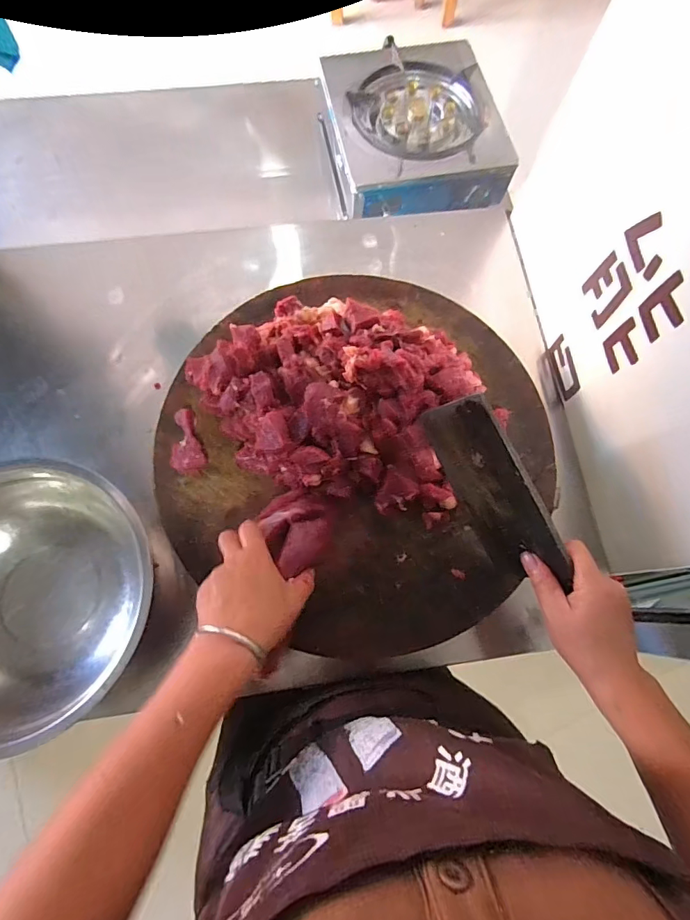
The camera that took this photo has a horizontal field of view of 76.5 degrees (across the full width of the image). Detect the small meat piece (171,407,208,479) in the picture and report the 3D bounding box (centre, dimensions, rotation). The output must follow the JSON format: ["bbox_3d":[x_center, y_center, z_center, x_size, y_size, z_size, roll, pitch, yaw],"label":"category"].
[{"bbox_3d":[-0.173,-0.018,0.471,0.036,0.018,0.074,-19,75,-7],"label":"small meat piece"}]

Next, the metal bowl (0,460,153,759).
[{"bbox_3d":[-0.312,0.135,0.436,0.250,0.077,0.240,1,74,-2],"label":"metal bowl"}]

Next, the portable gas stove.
[{"bbox_3d":[0.117,-0.610,0.801,0.294,0.099,0.330,-11,74,-5],"label":"portable gas stove"}]

